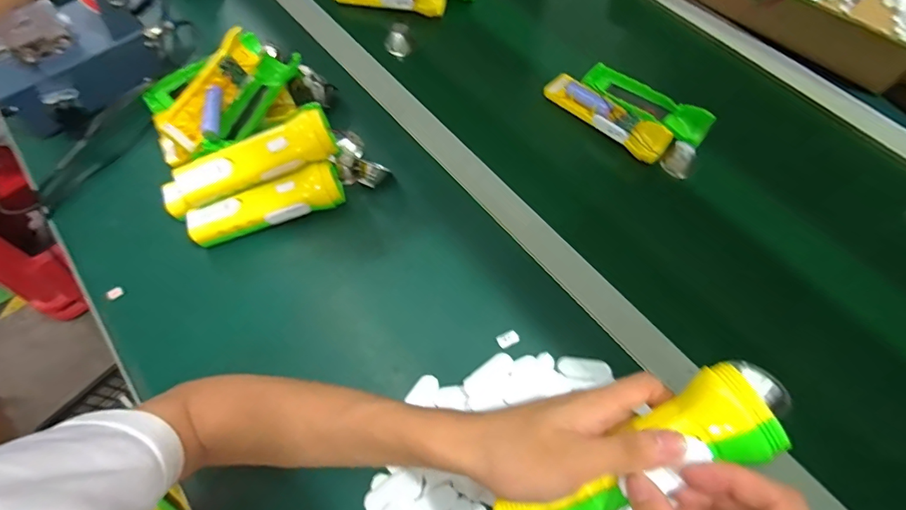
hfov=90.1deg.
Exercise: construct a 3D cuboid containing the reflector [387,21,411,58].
[{"bbox_3d":[-0.079,-0.308,0.646,0.036,0.046,0.020,-16,41,-11],"label":"reflector"}]

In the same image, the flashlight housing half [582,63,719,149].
[{"bbox_3d":[0.240,-0.190,0.570,0.166,0.024,0.062,34,68,15],"label":"flashlight housing half"}]

